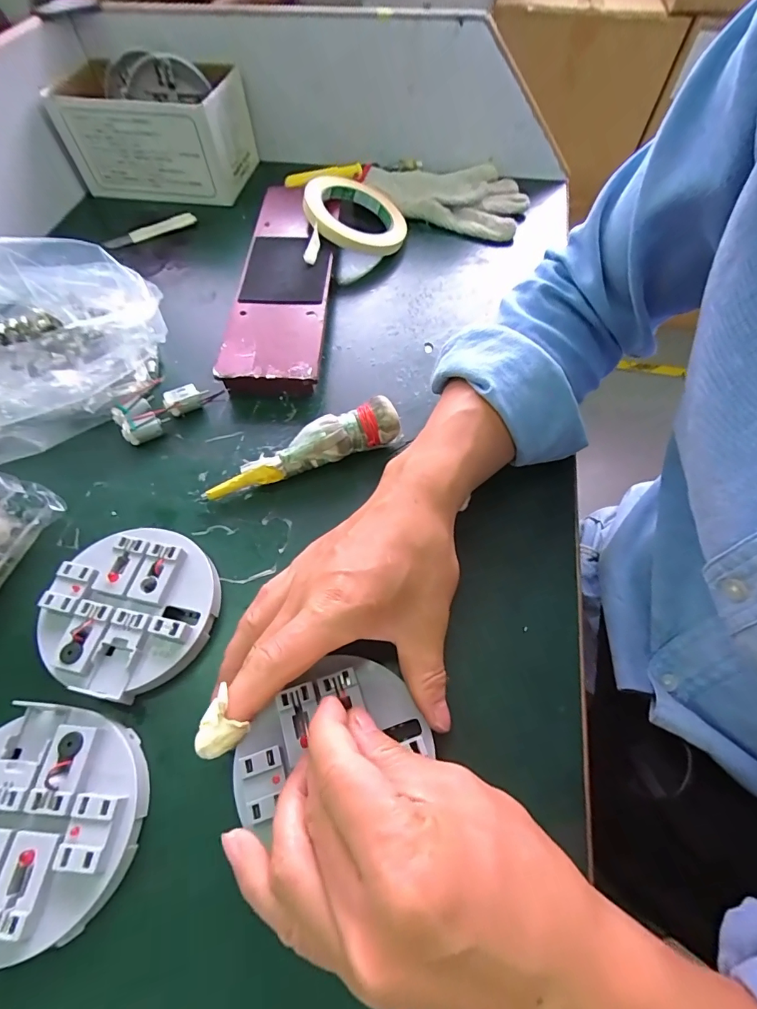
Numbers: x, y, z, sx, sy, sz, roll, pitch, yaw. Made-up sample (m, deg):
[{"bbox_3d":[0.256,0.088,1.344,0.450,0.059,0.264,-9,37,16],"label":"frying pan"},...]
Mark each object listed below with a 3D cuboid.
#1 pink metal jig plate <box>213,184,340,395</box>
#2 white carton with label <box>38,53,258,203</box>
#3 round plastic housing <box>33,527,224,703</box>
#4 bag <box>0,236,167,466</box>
[{"bbox_3d":[-0.086,-0.221,0.428,0.081,0.027,0.284,2,60,2],"label":"pink metal jig plate"},{"bbox_3d":[-0.255,-0.439,0.516,0.188,0.108,0.119,8,60,6],"label":"white carton with label"},{"bbox_3d":[-0.153,0.065,0.279,0.099,0.027,0.099,-1,60,1],"label":"round plastic housing"},{"bbox_3d":[-0.288,-0.130,0.358,0.173,0.071,0.194,36,70,17],"label":"bag"}]

